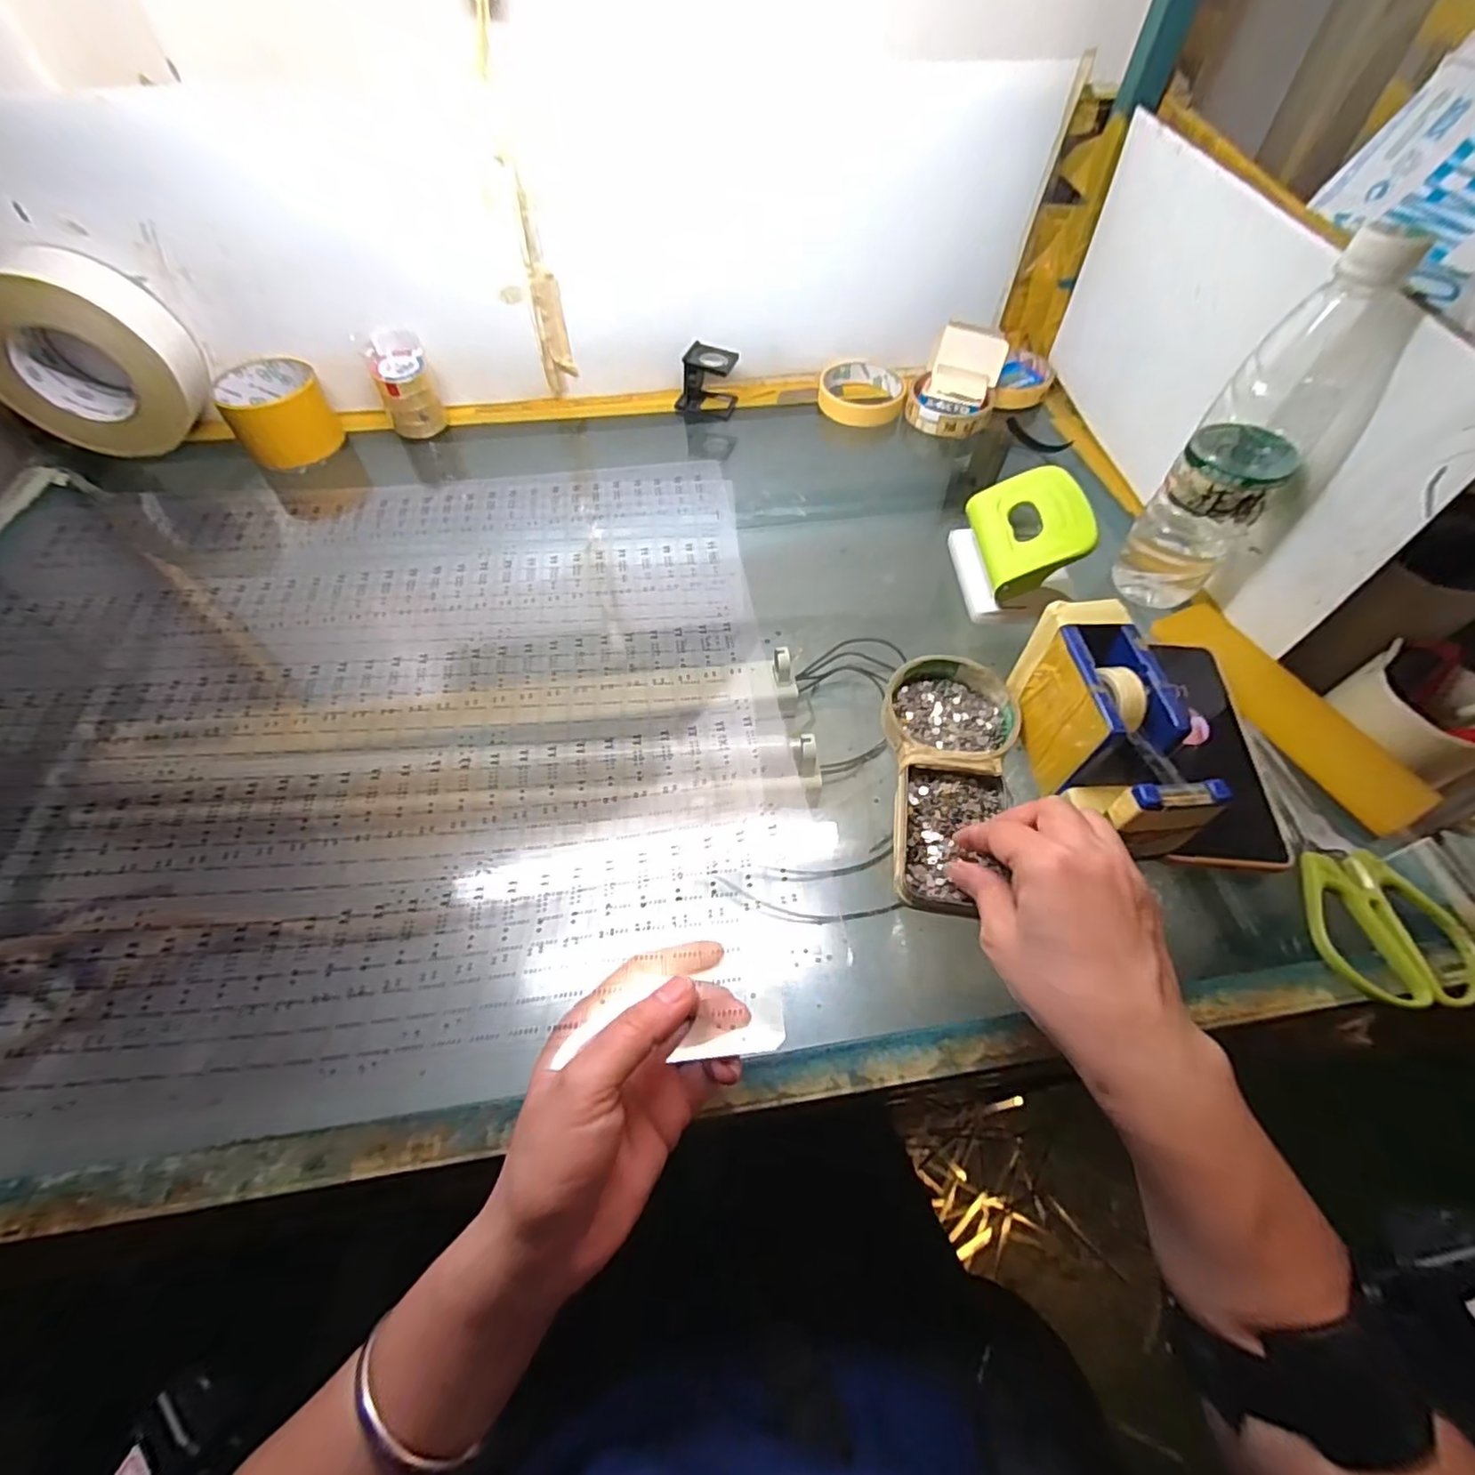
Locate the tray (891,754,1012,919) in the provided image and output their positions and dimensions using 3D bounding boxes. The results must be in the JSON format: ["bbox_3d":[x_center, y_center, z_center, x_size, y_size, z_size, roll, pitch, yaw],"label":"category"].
[{"bbox_3d":[0.123,0.054,0.361,0.065,0.020,0.093,12,56,6],"label":"tray"}]

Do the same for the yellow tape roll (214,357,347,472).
[{"bbox_3d":[-0.402,-0.286,0.560,0.082,0.054,0.087,-31,61,-20],"label":"yellow tape roll"}]

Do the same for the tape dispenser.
[{"bbox_3d":[0.203,0.000,0.361,0.053,0.081,0.135,-4,56,-3],"label":"tape dispenser"}]

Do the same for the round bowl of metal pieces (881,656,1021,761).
[{"bbox_3d":[0.135,-0.014,0.406,0.081,0.020,0.083,0,56,0],"label":"round bowl of metal pieces"}]

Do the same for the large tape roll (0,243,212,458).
[{"bbox_3d":[-0.536,-0.309,0.522,0.147,0.133,0.062,-12,57,-8],"label":"large tape roll"}]

